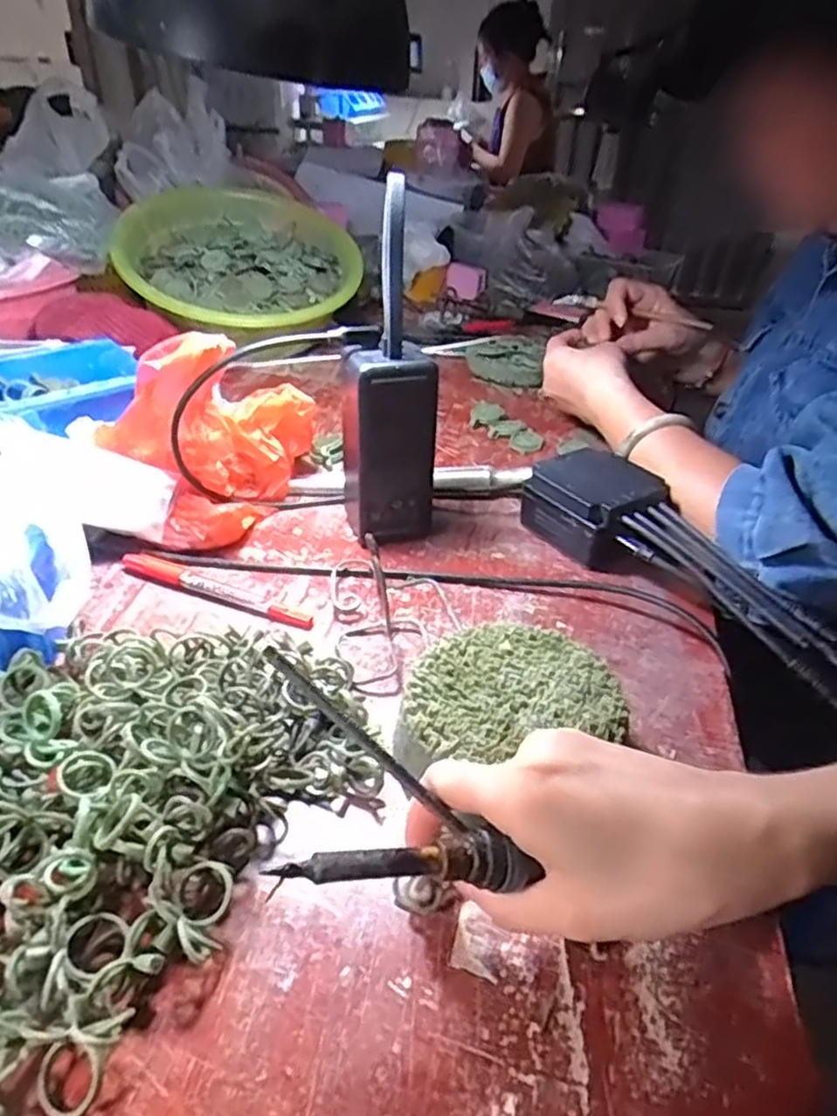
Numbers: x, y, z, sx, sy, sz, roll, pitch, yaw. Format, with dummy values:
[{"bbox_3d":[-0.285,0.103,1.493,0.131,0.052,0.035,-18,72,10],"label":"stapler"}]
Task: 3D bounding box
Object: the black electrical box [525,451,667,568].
[{"bbox_3d":[0.128,-0.037,0.495,0.070,0.051,0.088,-18,42,-28],"label":"black electrical box"}]

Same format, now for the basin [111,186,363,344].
[{"bbox_3d":[-0.212,-0.333,0.796,0.259,0.090,0.259,7,53,-10],"label":"basin"}]

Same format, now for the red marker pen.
[{"bbox_3d":[-0.129,0.017,0.434,0.139,0.008,0.016,17,38,16],"label":"red marker pen"}]

